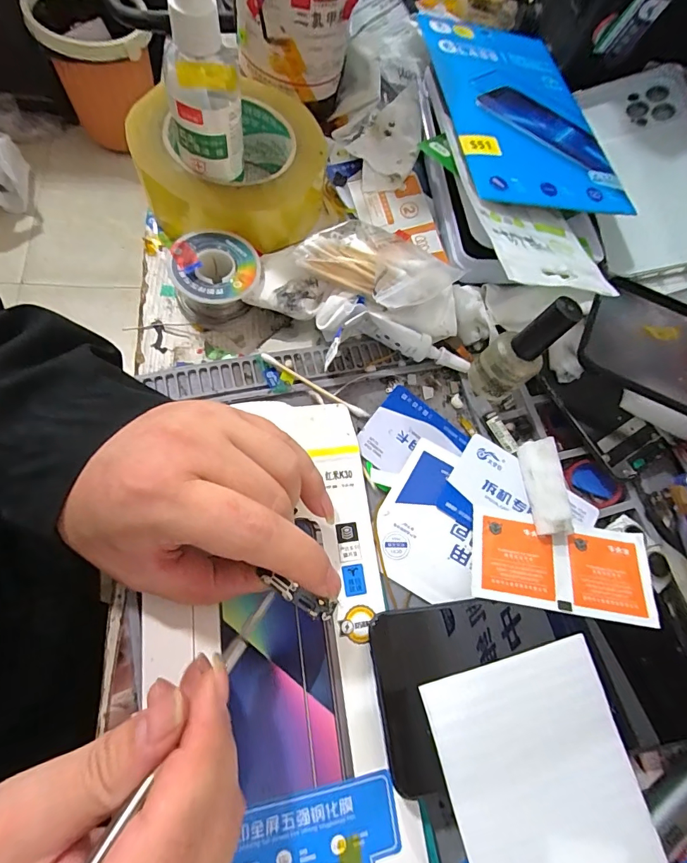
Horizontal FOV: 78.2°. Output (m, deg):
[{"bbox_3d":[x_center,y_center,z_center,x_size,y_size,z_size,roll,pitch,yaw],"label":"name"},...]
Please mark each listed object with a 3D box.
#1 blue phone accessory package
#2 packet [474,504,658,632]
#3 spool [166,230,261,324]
[{"bbox_3d":[0.122,-0.237,0.306,0.114,0.006,0.206,0,65,-12],"label":"blue phone accessory package"},{"bbox_3d":[0.122,0.074,0.235,0.098,0.004,0.048,10,62,-1],"label":"packet"},{"bbox_3d":[-0.080,-0.098,0.268,0.055,0.030,0.049,-7,72,-13],"label":"spool"}]

